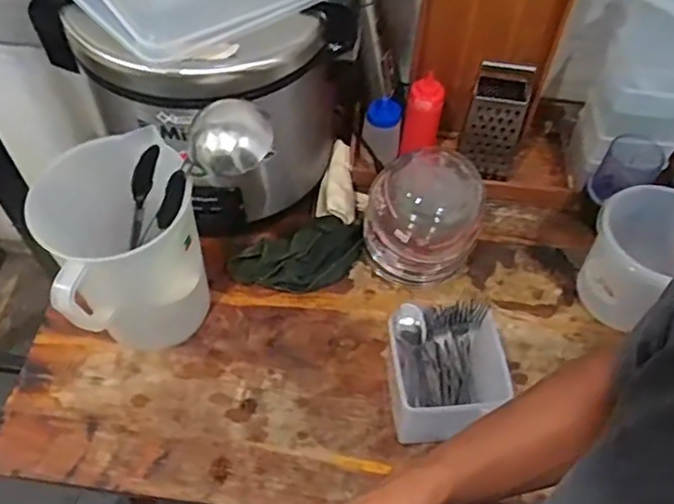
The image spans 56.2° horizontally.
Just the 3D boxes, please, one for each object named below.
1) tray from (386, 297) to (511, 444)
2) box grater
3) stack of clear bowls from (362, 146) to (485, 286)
[{"bbox_3d":[0.137,0.169,0.848,0.131,0.155,0.143,-2,55,-3],"label":"tray"},{"bbox_3d":[0.265,-0.224,1.069,0.111,0.214,0.111,13,56,8],"label":"box grater"},{"bbox_3d":[0.133,-0.047,0.988,0.174,0.182,0.142,7,55,3],"label":"stack of clear bowls"}]

